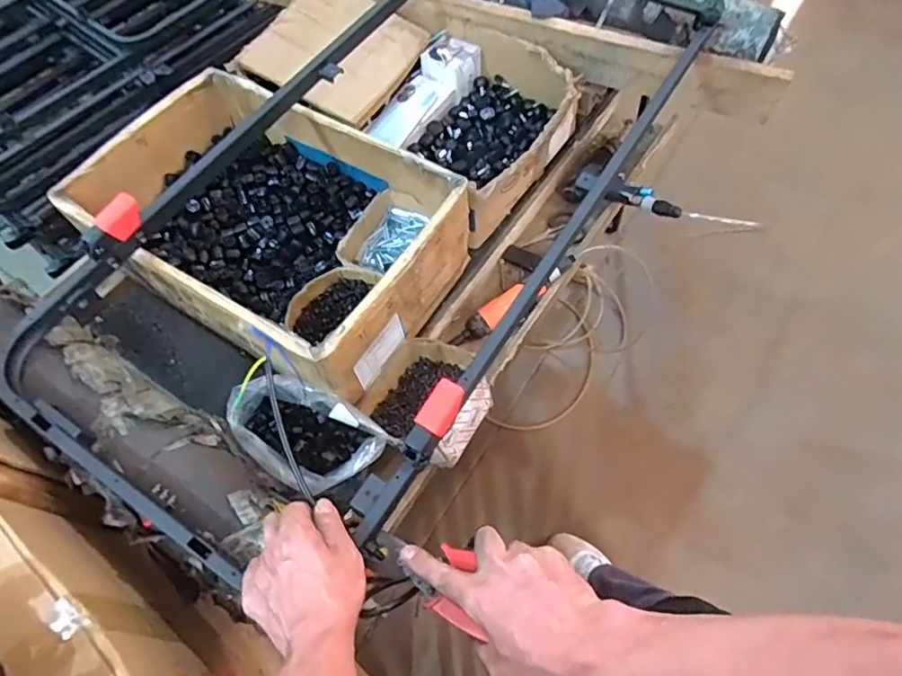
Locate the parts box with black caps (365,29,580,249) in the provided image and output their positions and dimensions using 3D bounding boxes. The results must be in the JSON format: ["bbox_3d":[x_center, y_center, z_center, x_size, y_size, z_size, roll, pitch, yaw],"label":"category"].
[{"bbox_3d":[0.030,-0.374,0.986,0.315,0.129,0.357,26,67,17],"label":"parts box with black caps"}]

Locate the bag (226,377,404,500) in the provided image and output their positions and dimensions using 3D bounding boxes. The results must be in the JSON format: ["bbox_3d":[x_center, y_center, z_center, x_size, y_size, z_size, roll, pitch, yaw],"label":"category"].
[{"bbox_3d":[-0.187,0.135,0.749,0.178,0.103,0.124,29,67,18],"label":"bag"}]

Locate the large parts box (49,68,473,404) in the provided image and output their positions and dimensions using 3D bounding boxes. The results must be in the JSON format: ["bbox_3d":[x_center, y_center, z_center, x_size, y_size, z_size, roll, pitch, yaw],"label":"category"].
[{"bbox_3d":[-0.275,-0.176,0.867,0.533,0.162,0.347,30,68,18],"label":"large parts box"}]

